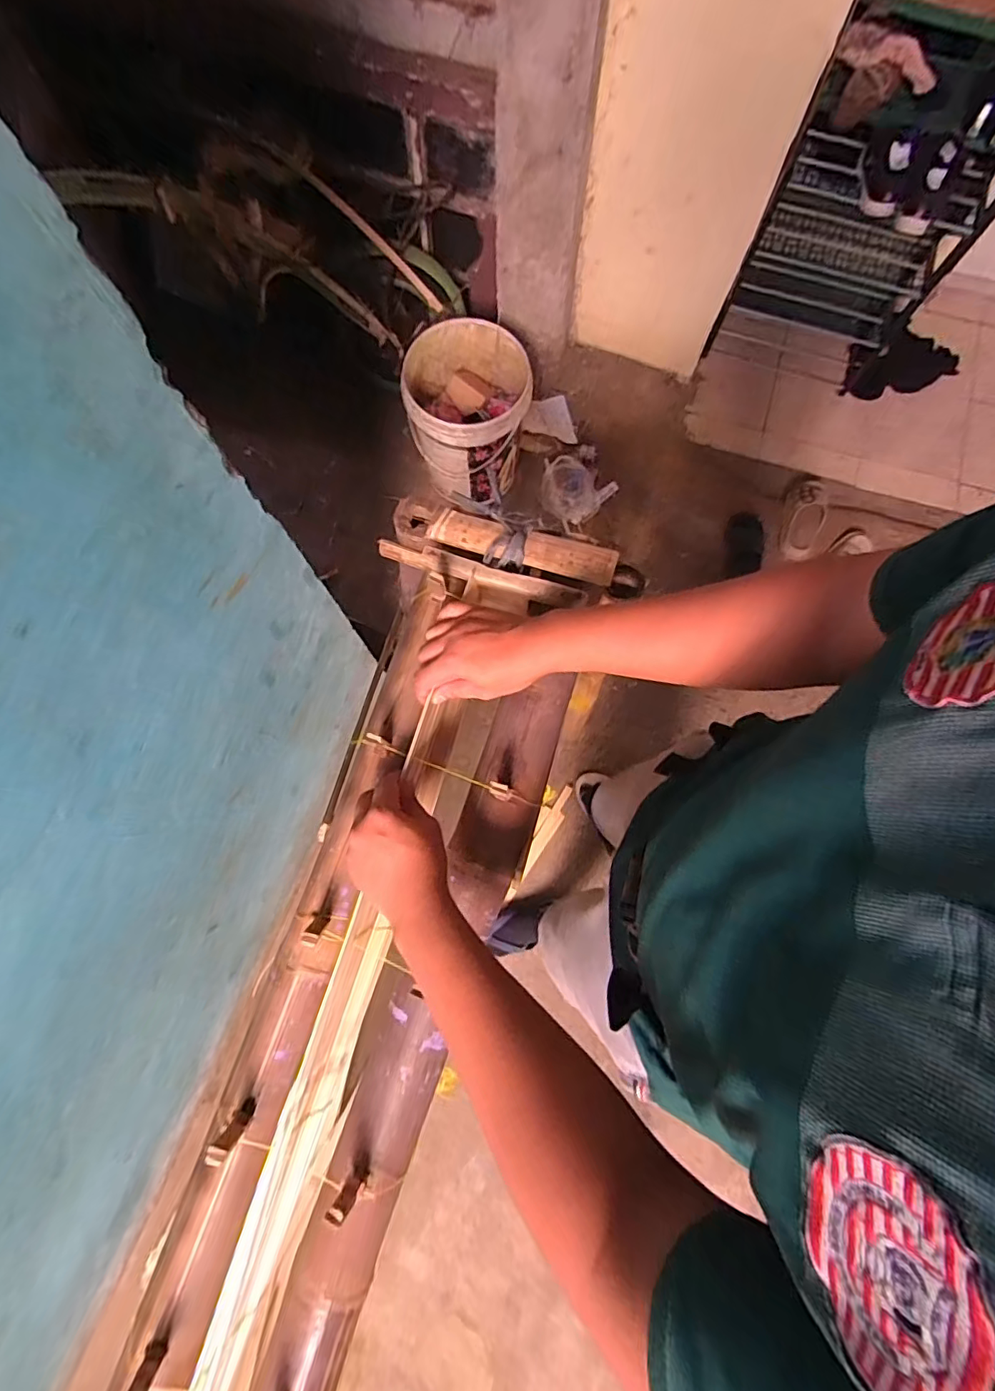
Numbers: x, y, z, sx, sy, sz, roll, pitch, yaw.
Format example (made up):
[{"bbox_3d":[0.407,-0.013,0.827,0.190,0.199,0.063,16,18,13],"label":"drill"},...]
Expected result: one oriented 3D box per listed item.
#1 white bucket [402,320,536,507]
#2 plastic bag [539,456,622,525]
[{"bbox_3d":[-0.073,-0.731,1.478,0.302,0.360,0.301,0,77,0],"label":"white bucket"},{"bbox_3d":[0.231,-0.615,1.652,0.226,0.098,0.183,22,78,5],"label":"plastic bag"}]

